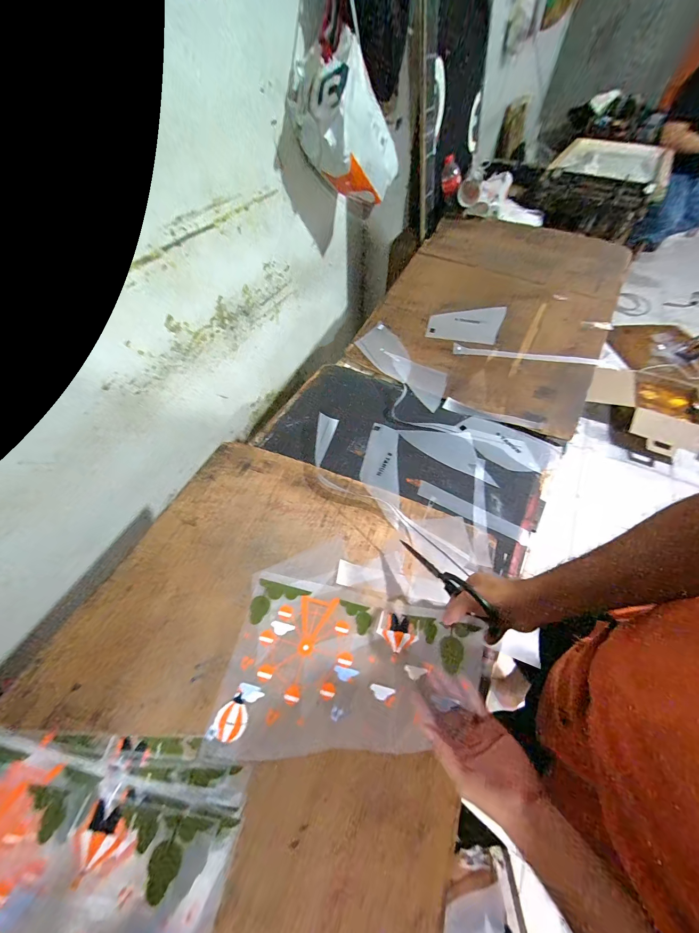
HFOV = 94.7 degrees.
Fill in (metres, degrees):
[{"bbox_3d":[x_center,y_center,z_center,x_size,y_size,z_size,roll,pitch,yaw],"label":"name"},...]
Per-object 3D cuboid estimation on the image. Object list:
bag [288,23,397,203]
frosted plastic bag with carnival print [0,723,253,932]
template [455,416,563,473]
[{"bbox_3d":[-0.006,-0.879,0.847,0.273,0.277,0.184,1,55,-1],"label":"bag"},{"bbox_3d":[-0.350,0.445,0.345,0.418,0.029,0.244,5,55,2],"label":"frosted plastic bag with carnival print"},{"bbox_3d":[0.358,-0.047,0.734,0.221,0.009,0.113,22,57,13],"label":"template"}]

